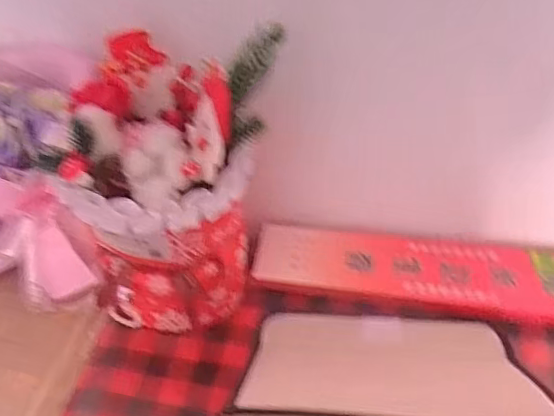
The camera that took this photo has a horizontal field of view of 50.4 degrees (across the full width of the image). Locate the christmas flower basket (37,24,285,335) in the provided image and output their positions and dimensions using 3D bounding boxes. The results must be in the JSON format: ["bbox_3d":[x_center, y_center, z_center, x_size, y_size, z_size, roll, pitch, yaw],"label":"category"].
[{"bbox_3d":[-0.087,-0.006,0.556,0.183,0.265,0.156,-3,43,1],"label":"christmas flower basket"}]

